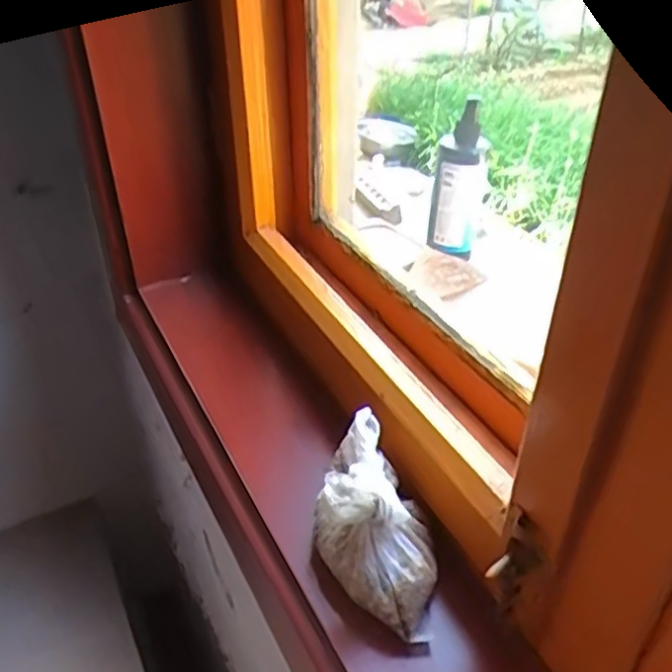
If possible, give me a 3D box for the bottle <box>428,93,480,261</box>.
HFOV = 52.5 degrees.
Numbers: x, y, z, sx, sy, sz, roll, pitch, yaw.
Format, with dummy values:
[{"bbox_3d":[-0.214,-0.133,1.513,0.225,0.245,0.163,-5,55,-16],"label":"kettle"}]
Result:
[{"bbox_3d":[0.128,-0.164,0.729,0.051,0.153,0.056,5,37,8],"label":"bottle"}]

